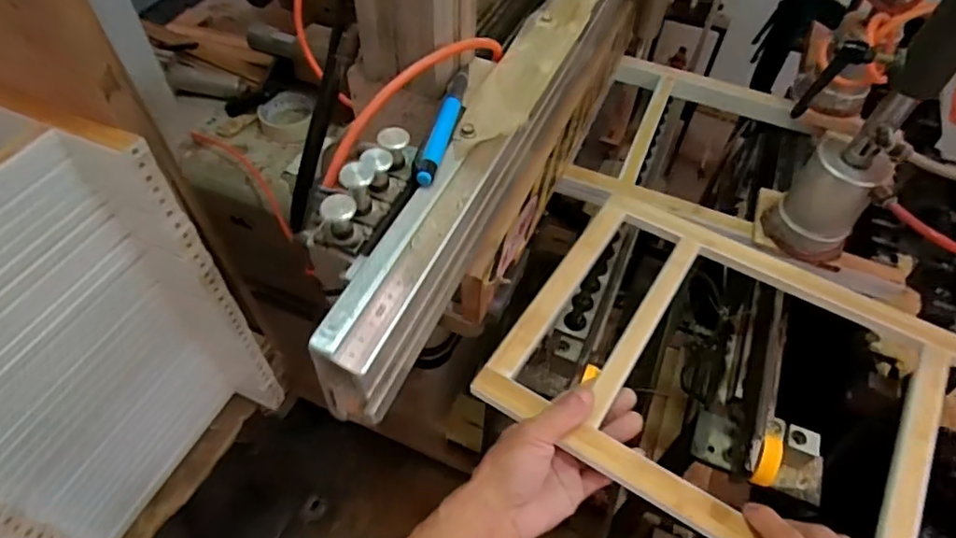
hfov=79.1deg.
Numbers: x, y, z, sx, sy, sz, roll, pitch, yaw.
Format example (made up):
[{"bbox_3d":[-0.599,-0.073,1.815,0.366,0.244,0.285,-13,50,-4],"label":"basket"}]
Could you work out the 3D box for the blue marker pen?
[{"bbox_3d":[-0.021,-0.101,0.385,0.012,0.012,0.123,10,53,5],"label":"blue marker pen"}]

